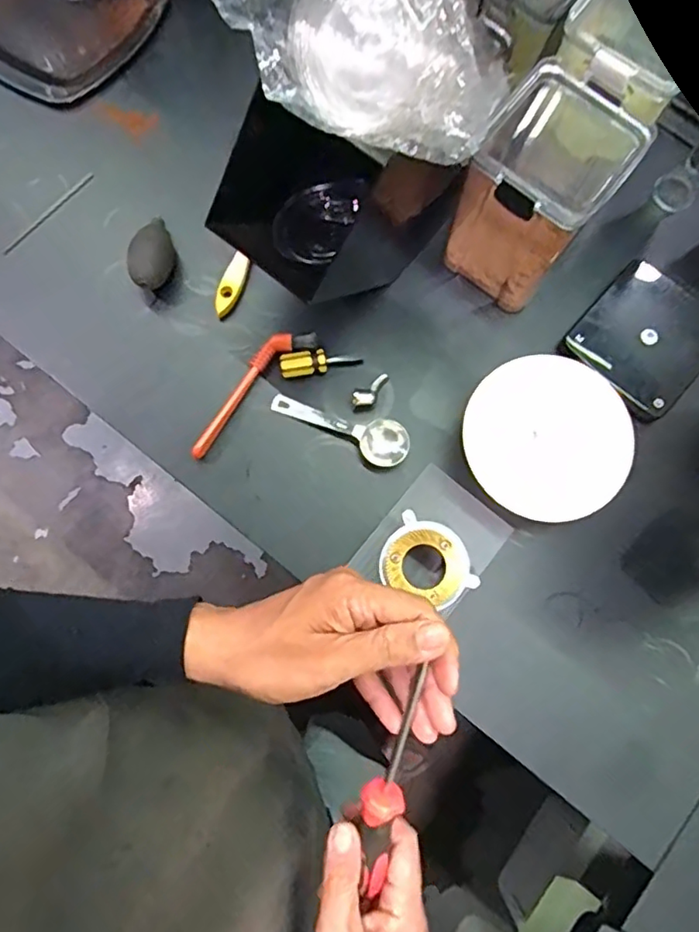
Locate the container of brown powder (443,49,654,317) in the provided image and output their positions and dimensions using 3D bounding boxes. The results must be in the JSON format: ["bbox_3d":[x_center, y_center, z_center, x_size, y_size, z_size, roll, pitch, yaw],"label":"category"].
[{"bbox_3d":[0.156,-0.226,0.505,0.104,0.158,0.117,41,81,6],"label":"container of brown powder"}]

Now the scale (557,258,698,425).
[{"bbox_3d":[0.283,-0.121,0.552,0.116,0.021,0.132,43,81,6],"label":"scale"}]

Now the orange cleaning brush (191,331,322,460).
[{"bbox_3d":[-0.097,-0.075,0.544,0.035,0.017,0.159,44,81,6],"label":"orange cleaning brush"}]

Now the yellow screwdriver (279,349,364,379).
[{"bbox_3d":[-0.027,-0.099,0.550,0.078,0.018,0.022,-7,79,-14],"label":"yellow screwdriver"}]

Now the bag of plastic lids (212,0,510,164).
[{"bbox_3d":[0.003,-0.251,0.337,0.174,0.079,0.082,26,80,3],"label":"bag of plastic lids"}]

